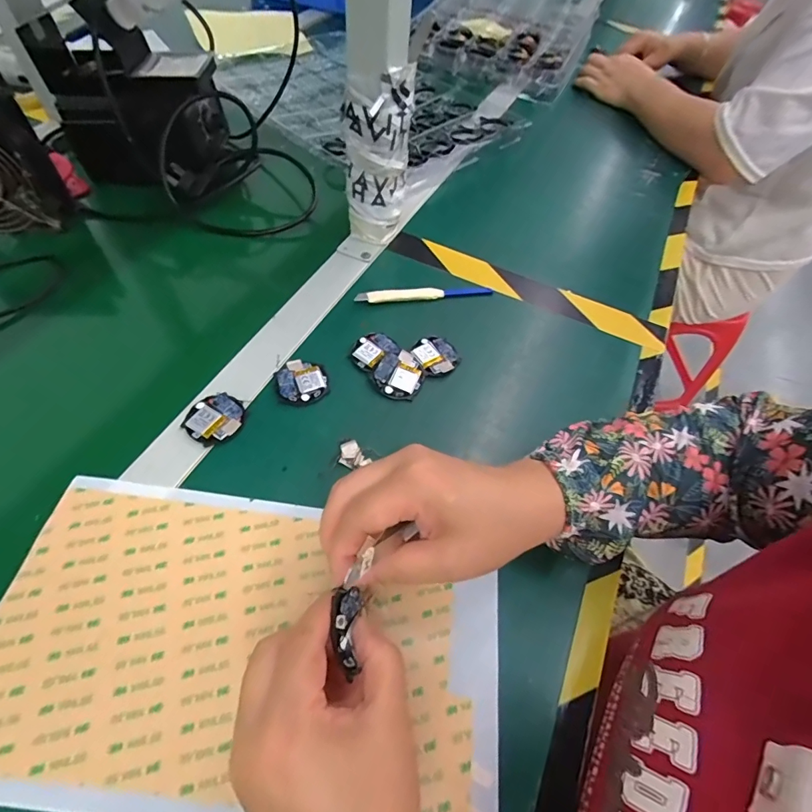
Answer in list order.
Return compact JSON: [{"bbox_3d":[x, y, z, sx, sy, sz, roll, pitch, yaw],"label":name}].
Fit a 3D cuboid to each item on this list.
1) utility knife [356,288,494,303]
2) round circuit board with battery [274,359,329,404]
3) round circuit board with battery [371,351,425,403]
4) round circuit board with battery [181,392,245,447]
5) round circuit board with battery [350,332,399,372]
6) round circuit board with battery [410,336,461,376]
[{"bbox_3d":[0.021,-0.112,0.446,0.139,0.013,0.012,-9,58,-11],"label":"utility knife"},{"bbox_3d":[-0.087,-0.020,0.374,0.041,0.005,0.044,2,56,-4],"label":"round circuit board with battery"},{"bbox_3d":[-0.006,-0.027,0.382,0.041,0.004,0.043,3,70,-8],"label":"round circuit board with battery"},{"bbox_3d":[-0.147,0.010,0.347,0.041,0.007,0.043,2,56,-4],"label":"round circuit board with battery"},{"bbox_3d":[-0.029,-0.050,0.394,0.041,0.007,0.038,2,56,-4],"label":"round circuit board with battery"},{"bbox_3d":[0.026,-0.046,0.399,0.038,0.007,0.041,2,56,-4],"label":"round circuit board with battery"}]

